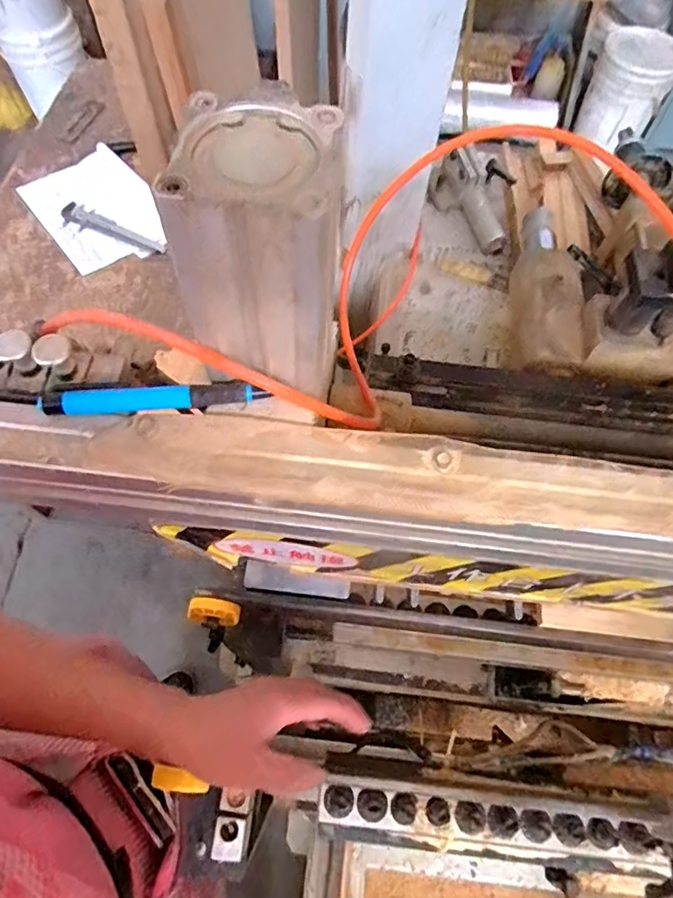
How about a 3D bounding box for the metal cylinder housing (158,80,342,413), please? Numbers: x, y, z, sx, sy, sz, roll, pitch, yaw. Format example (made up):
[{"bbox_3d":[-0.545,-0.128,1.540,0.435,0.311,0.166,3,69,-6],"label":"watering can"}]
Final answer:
[{"bbox_3d":[-0.032,-0.090,0.251,0.067,0.126,0.065,10,63,3],"label":"metal cylinder housing"}]

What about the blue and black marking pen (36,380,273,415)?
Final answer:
[{"bbox_3d":[-0.096,-0.027,0.282,0.117,0.012,0.011,-5,63,-5],"label":"blue and black marking pen"}]

